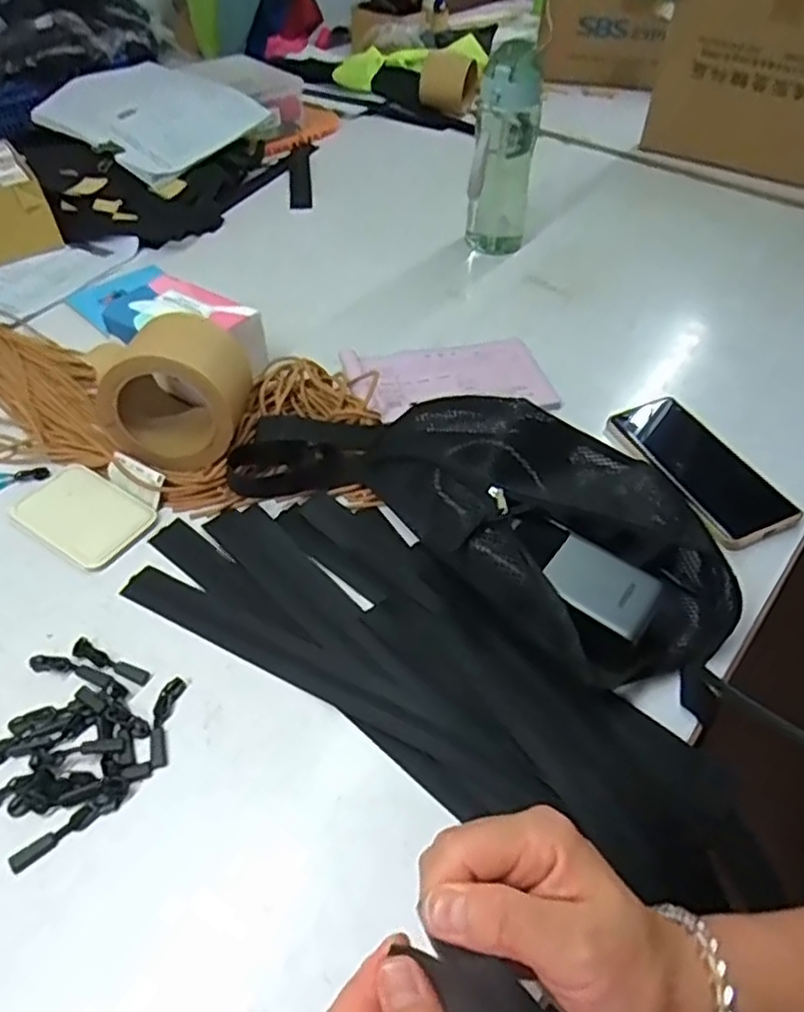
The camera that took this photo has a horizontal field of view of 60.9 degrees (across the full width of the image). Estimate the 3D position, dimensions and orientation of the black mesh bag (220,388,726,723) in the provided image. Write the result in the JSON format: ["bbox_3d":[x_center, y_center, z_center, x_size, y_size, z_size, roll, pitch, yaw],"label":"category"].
[{"bbox_3d":[0.070,-0.011,0.527,0.378,0.064,0.191,28,53,22],"label":"black mesh bag"}]

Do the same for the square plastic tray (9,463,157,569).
[{"bbox_3d":[-0.253,0.005,0.543,0.099,0.010,0.070,26,52,20],"label":"square plastic tray"}]

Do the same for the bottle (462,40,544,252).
[{"bbox_3d":[0.118,-0.407,0.801,0.070,0.215,0.064,12,49,8],"label":"bottle"}]

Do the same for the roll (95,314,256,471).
[{"bbox_3d":[-0.185,-0.088,0.560,0.106,0.102,0.095,6,48,4],"label":"roll"}]

